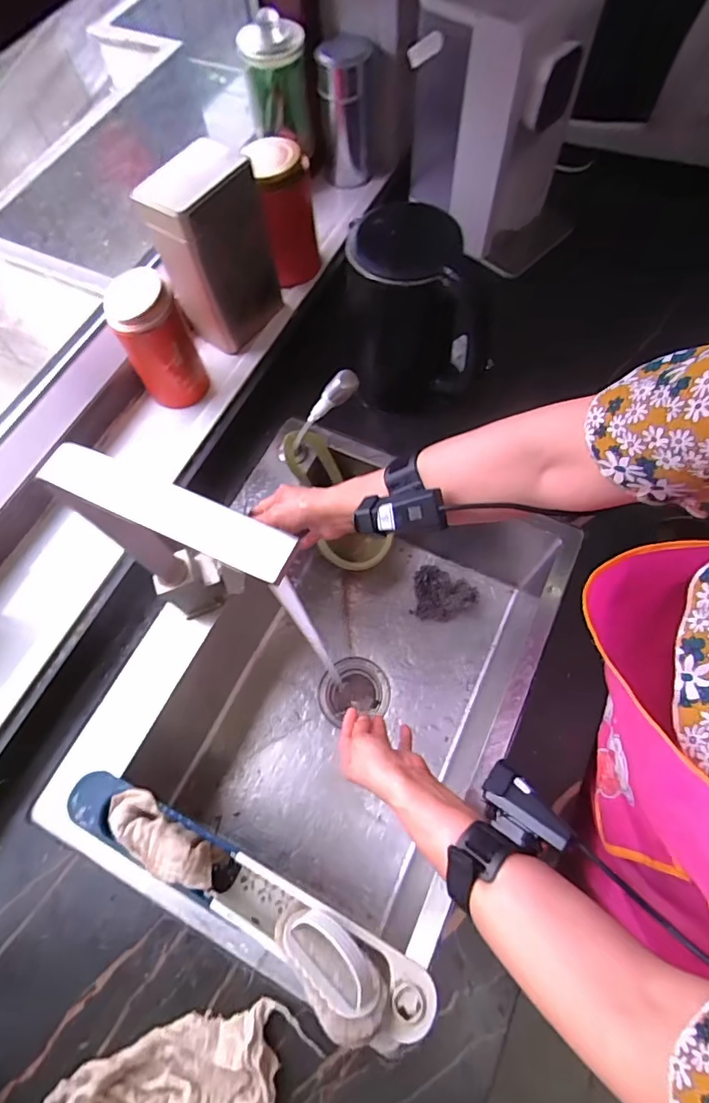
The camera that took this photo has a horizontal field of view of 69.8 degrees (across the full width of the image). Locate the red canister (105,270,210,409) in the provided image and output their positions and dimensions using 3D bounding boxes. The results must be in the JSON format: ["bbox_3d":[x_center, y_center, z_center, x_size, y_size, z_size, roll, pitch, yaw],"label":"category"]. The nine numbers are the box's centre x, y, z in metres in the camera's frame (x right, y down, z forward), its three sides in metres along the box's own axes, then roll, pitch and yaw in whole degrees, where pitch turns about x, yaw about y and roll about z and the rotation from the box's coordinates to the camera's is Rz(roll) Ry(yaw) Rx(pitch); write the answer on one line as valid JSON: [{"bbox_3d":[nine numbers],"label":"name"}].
[{"bbox_3d":[-0.249,-0.269,0.641,0.080,0.170,0.070,-26,68,-9],"label":"red canister"}]

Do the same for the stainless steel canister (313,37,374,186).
[{"bbox_3d":[-0.012,-0.691,0.808,0.081,0.184,0.073,-8,66,-1],"label":"stainless steel canister"}]

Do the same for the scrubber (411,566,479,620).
[{"bbox_3d":[0.145,0.066,0.822,0.097,0.051,0.082,7,67,6],"label":"scrubber"}]

